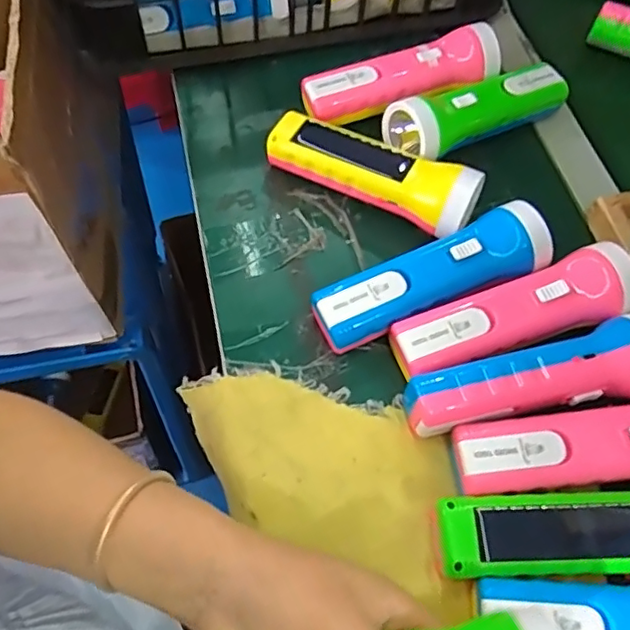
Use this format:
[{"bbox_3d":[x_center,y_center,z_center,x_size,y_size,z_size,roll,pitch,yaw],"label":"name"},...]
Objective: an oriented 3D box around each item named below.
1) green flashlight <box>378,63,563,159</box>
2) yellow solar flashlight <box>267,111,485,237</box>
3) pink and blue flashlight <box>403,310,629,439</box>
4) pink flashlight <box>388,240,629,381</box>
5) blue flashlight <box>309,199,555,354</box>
[{"bbox_3d":[0.134,-0.159,0.479,0.167,0.046,0.050,-21,66,-16],"label":"green flashlight"},{"bbox_3d":[0.043,-0.110,0.445,0.162,0.051,0.051,29,65,13],"label":"yellow solar flashlight"},{"bbox_3d":[0.140,0.042,0.366,0.167,0.045,0.050,-14,63,-9],"label":"pink and blue flashlight"},{"bbox_3d":[0.131,0.000,0.392,0.168,0.039,0.050,-16,64,-10],"label":"pink flashlight"},{"bbox_3d":[0.079,-0.024,0.403,0.165,0.047,0.048,-20,65,-12],"label":"blue flashlight"}]

